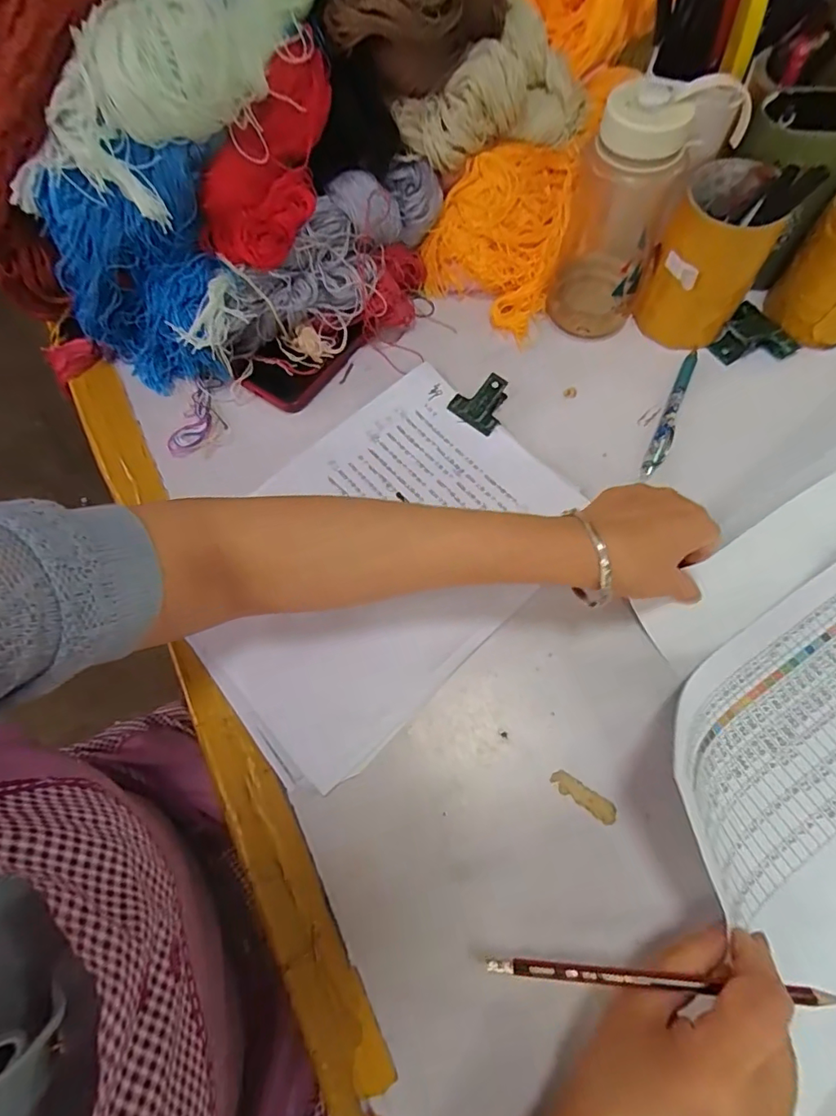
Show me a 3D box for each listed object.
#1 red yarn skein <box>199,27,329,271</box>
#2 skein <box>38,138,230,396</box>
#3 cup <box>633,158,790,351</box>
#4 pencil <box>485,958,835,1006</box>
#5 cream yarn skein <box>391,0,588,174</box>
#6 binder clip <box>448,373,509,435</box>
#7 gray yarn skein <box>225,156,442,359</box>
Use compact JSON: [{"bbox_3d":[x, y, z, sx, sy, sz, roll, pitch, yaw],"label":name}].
[{"bbox_3d":[-0.120,-0.323,0.433,0.069,0.054,0.164,31,102,12],"label":"red yarn skein"},{"bbox_3d":[-0.237,-0.239,0.461,0.147,0.144,0.110,-7,67,-1],"label":"skein"},{"bbox_3d":[0.254,-0.260,0.467,0.086,0.111,0.086,-1,67,2],"label":"cup"},{"bbox_3d":[0.123,0.221,0.281,0.171,0.006,0.008,-1,68,9],"label":"pencil"},{"bbox_3d":[0.074,-0.417,0.483,0.183,0.073,0.077,-40,72,-14],"label":"cream yarn skein"},{"bbox_3d":[0.058,-0.139,0.476,0.047,0.023,0.045,38,74,16],"label":"binder clip"},{"bbox_3d":[-0.071,-0.267,0.485,0.078,0.067,0.232,38,74,16],"label":"gray yarn skein"}]

